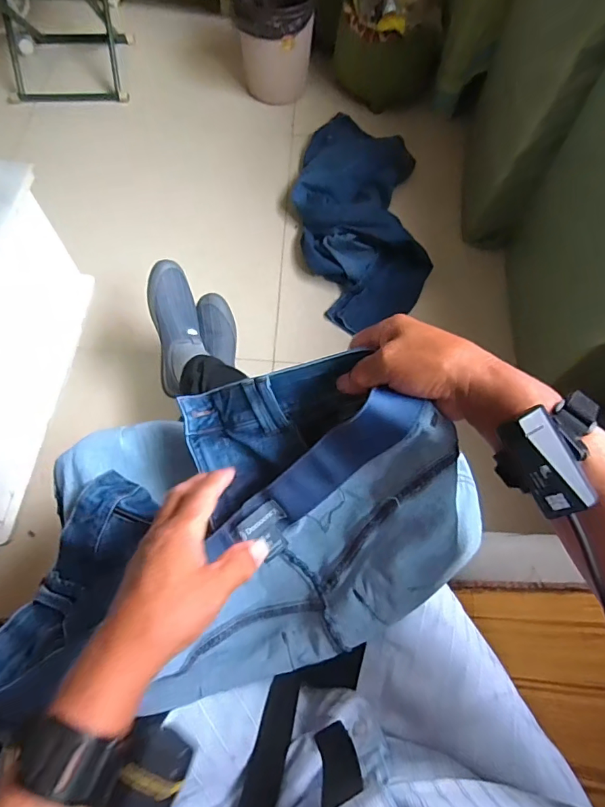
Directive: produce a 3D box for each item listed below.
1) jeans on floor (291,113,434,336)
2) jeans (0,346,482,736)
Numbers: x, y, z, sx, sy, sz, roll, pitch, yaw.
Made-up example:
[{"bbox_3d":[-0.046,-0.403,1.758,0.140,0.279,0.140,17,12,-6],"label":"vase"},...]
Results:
[{"bbox_3d":[0.161,-0.542,1.287,0.353,0.091,0.790,2,67,-2],"label":"jeans on floor"},{"bbox_3d":[-0.072,0.110,0.429,0.468,0.174,0.269,-15,69,-9],"label":"jeans"}]

